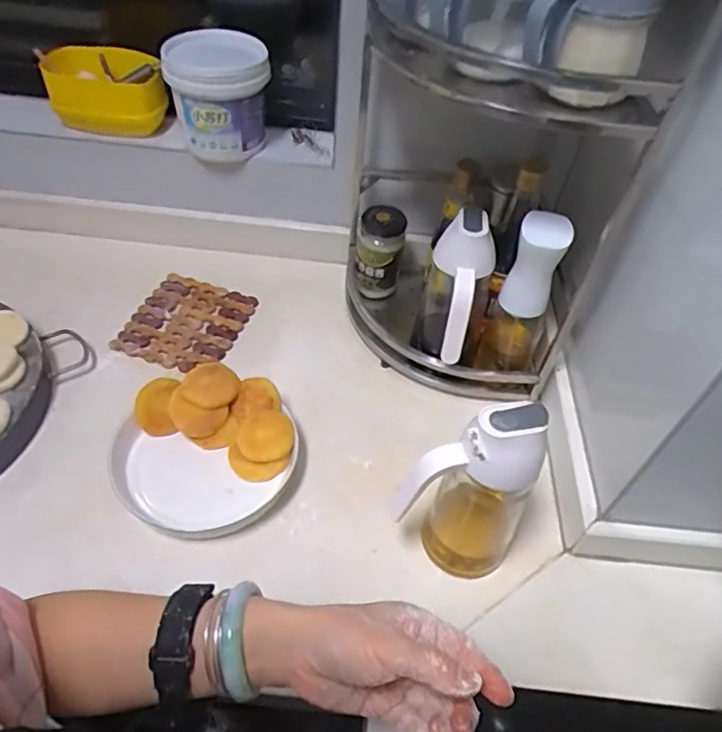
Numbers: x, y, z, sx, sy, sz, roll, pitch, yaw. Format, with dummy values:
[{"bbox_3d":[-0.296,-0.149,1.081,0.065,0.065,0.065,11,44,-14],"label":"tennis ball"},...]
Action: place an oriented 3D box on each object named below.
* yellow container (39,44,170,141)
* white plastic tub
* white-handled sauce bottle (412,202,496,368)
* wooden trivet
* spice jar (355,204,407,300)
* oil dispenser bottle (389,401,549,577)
[{"bbox_3d":[-0.330,-0.354,0.758,0.142,0.087,0.088,17,49,9],"label":"yellow container"},{"bbox_3d":[-0.180,-0.343,0.738,0.124,0.124,0.106,-7,49,-12],"label":"white plastic tub"},{"bbox_3d":[0.099,-0.067,0.647,0.068,0.189,0.105,14,48,6],"label":"white-handled sauce bottle"},{"bbox_3d":[-0.227,-0.058,0.760,0.135,0.015,0.146,15,49,8],"label":"wooden trivet"},{"bbox_3d":[0.023,-0.152,0.780,0.061,0.112,0.057,4,48,-2],"label":"spice jar"},{"bbox_3d":[0.090,0.113,0.508,0.116,0.200,0.068,18,49,10],"label":"oil dispenser bottle"}]

